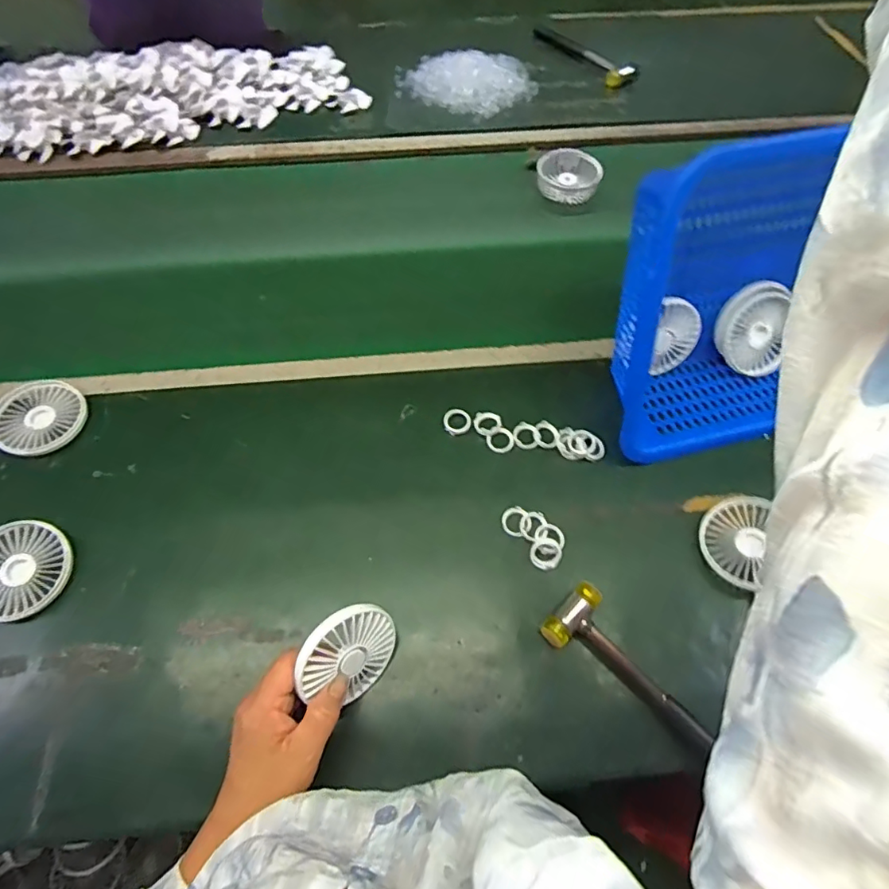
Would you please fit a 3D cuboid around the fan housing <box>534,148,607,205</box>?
[{"bbox_3d":[0.183,-0.395,0.765,0.095,0.031,0.080,41,69,20],"label":"fan housing"}]

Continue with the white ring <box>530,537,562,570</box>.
[{"bbox_3d":[0.096,0.103,0.495,0.027,0.009,0.029,0,61,0],"label":"white ring"}]

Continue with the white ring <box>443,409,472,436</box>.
[{"bbox_3d":[0.014,-0.025,0.568,0.029,0.004,0.031,0,61,0],"label":"white ring"}]

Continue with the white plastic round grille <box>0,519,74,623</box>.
[{"bbox_3d":[-0.396,0.114,0.483,0.090,0.019,0.086,0,61,0],"label":"white plastic round grille"}]

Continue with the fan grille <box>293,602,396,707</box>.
[{"bbox_3d":[-0.073,0.167,0.419,0.015,0.088,0.076,23,77,47],"label":"fan grille"}]

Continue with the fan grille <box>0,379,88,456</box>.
[{"bbox_3d":[-0.435,-0.029,0.561,0.090,0.009,0.090,3,63,-7],"label":"fan grille"}]

